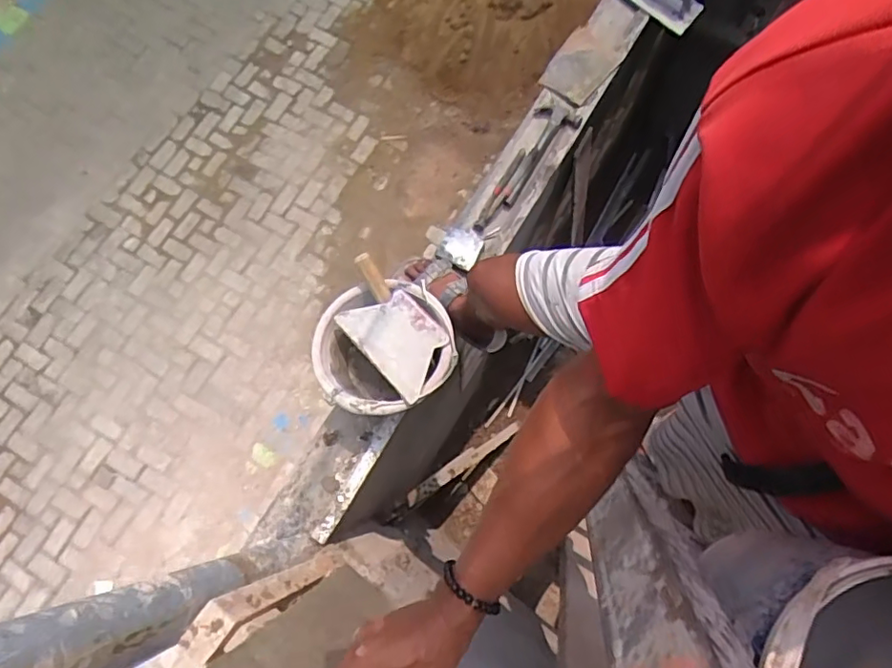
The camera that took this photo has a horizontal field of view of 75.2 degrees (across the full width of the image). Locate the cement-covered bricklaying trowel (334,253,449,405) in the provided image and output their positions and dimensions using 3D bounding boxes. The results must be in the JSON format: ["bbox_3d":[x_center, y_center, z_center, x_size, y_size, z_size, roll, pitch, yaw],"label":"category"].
[{"bbox_3d":[-0.097,-0.014,1.024,0.126,0.063,0.240,-41,78,-9],"label":"cement-covered bricklaying trowel"}]

